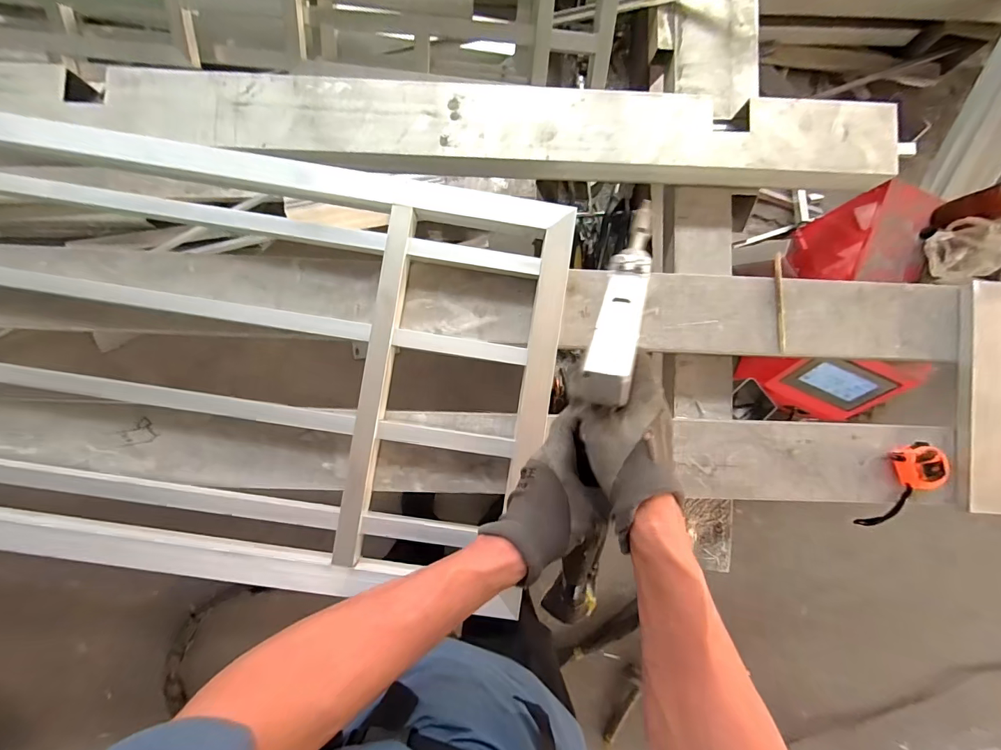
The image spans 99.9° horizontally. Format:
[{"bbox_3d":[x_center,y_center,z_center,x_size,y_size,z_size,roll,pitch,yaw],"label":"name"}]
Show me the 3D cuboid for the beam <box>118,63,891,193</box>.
[{"bbox_3d":[0.013,-0.390,0.695,1.259,0.066,0.147,3,87,-2],"label":"beam"}]

